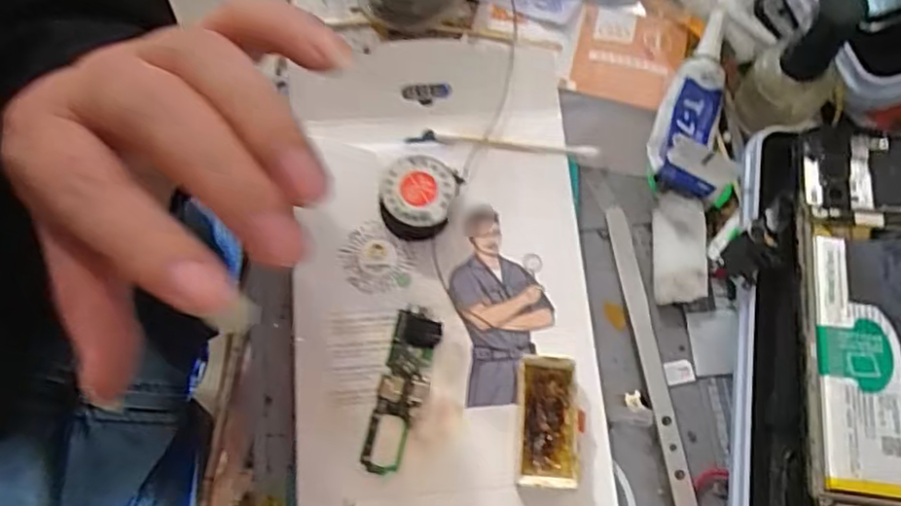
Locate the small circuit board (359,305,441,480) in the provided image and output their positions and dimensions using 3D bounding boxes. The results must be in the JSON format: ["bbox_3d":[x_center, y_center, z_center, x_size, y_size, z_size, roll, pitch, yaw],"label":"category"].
[{"bbox_3d":[-0.019,0.054,0.263,0.018,0.004,0.063,13,74,4],"label":"small circuit board"}]

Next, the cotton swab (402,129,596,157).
[{"bbox_3d":[0.024,-0.049,0.297,0.083,0.004,0.006,4,74,1],"label":"cotton swab"}]

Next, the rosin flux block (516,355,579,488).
[{"bbox_3d":[0.036,0.063,0.253,0.022,0.018,0.046,3,74,1],"label":"rosin flux block"}]

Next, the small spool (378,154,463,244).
[{"bbox_3d":[-0.013,-0.022,0.276,0.028,0.022,0.029,0,74,0],"label":"small spool"}]

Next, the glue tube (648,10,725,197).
[{"bbox_3d":[0.106,-0.069,0.291,0.027,0.020,0.087,13,74,4],"label":"glue tube"}]

